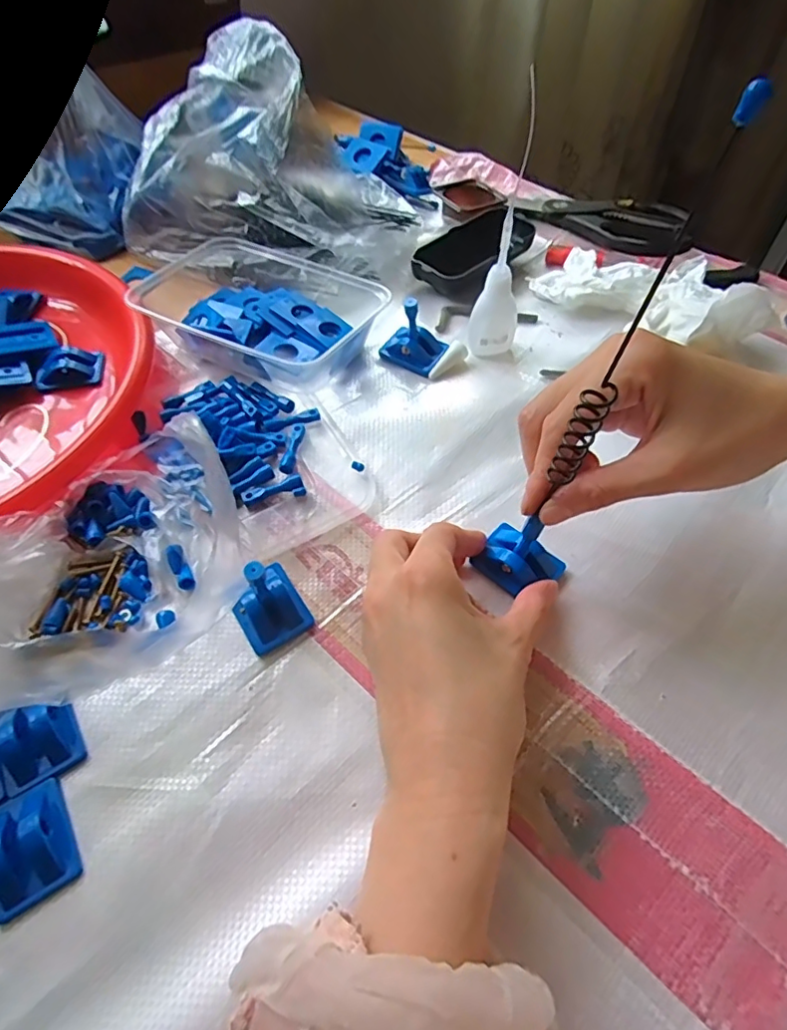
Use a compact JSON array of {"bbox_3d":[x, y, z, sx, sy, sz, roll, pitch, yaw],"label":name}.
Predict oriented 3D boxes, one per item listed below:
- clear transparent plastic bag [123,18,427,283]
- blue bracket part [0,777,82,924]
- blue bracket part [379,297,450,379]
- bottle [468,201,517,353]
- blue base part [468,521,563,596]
[{"bbox_3d":[-0.094,-0.288,0.448,0.228,0.122,0.136,13,56,9],"label":"clear transparent plastic bag"},{"bbox_3d":[-0.155,0.139,0.234,0.033,0.011,0.044,-29,60,-19],"label":"blue bracket part"},{"bbox_3d":[0.014,-0.131,0.396,0.043,0.044,0.030,25,58,16],"label":"blue bracket part"},{"bbox_3d":[0.071,-0.152,0.377,0.031,0.097,0.020,15,56,10],"label":"bottle"},{"bbox_3d":[0.069,0.025,0.307,0.043,0.017,0.031,34,62,21],"label":"blue base part"}]

